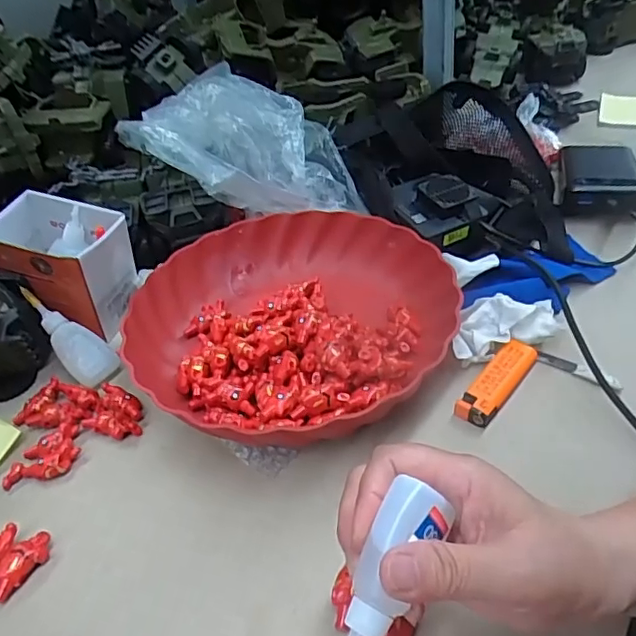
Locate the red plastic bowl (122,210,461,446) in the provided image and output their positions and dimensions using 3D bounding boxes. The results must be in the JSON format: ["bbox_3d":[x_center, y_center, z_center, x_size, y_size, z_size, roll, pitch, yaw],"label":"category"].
[{"bbox_3d":[-0.022,-0.001,0.444,0.230,0.049,0.230,-4,40,4],"label":"red plastic bowl"}]

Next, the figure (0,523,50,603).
[{"bbox_3d":[-0.181,0.141,0.328,0.039,0.013,0.041,3,41,12],"label":"figure"}]

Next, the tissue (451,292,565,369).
[{"bbox_3d":[0.137,0.003,0.418,0.081,0.025,0.041,-10,40,-4],"label":"tissue"}]

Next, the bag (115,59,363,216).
[{"bbox_3d":[-0.093,-0.163,0.527,0.224,0.108,0.092,1,41,10],"label":"bag"}]

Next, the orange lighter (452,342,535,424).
[{"bbox_3d":[0.126,0.045,0.397,0.025,0.014,0.080,26,50,33],"label":"orange lighter"}]

